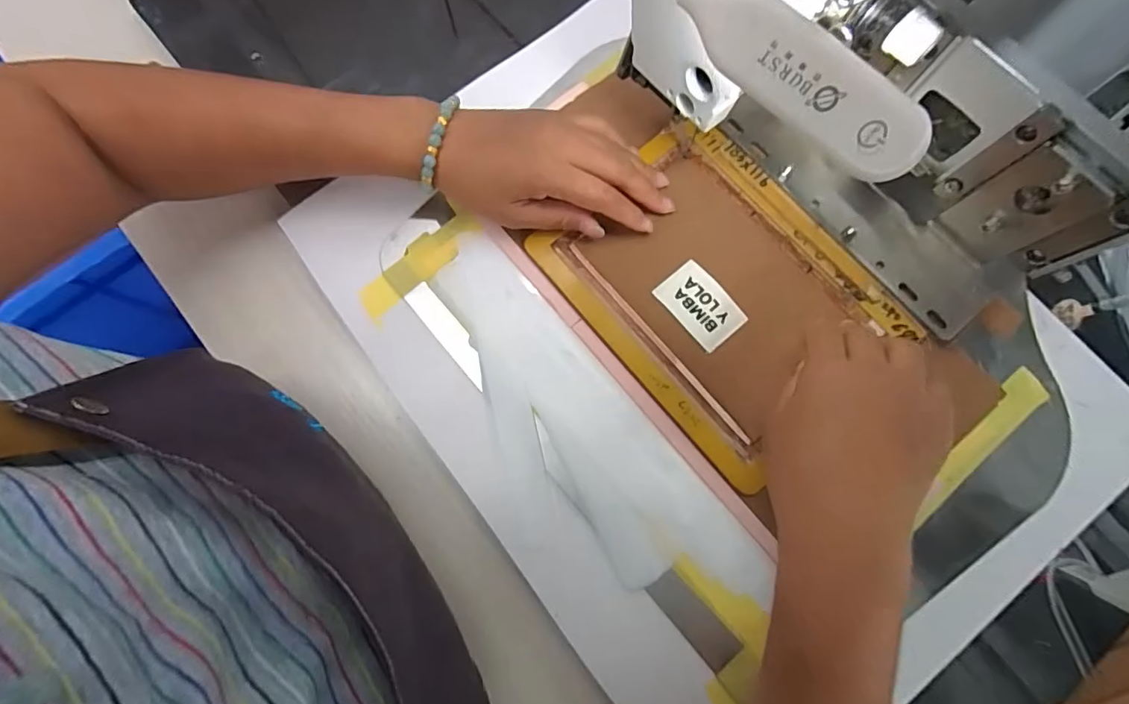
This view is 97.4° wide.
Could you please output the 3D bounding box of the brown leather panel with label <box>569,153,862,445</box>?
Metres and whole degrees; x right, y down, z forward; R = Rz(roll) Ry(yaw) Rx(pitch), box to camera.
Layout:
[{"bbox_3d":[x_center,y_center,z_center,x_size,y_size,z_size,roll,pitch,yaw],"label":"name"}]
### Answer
[{"bbox_3d":[0.107,-0.045,0.348,0.116,0.005,0.172,-39,79,-7],"label":"brown leather panel with label"}]

